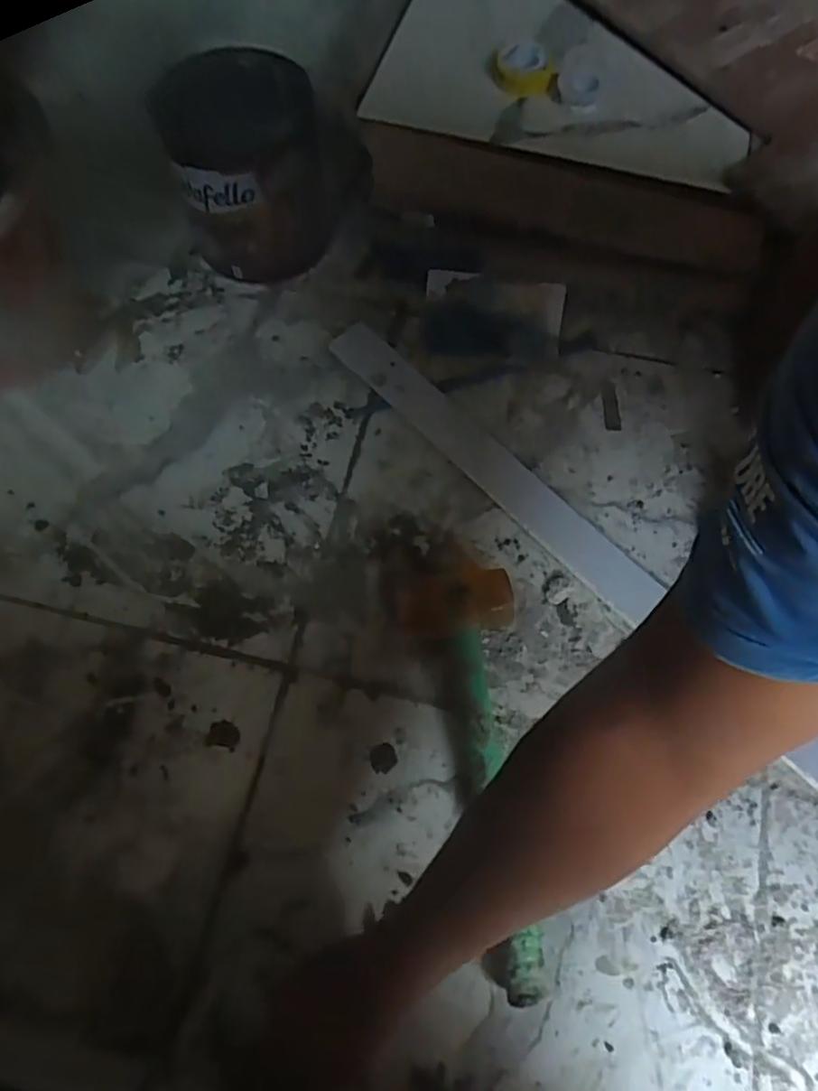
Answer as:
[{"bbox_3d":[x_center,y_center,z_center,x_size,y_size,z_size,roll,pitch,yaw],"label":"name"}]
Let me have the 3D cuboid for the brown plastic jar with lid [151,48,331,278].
[{"bbox_3d":[-0.170,-0.397,0.681,0.145,0.141,0.174,-20,69,-7],"label":"brown plastic jar with lid"}]

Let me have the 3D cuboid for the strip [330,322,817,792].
[{"bbox_3d":[0.142,-0.014,0.591,0.046,0.010,0.613,-41,73,-14],"label":"strip"}]

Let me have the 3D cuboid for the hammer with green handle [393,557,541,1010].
[{"bbox_3d":[0.040,0.161,0.504,0.097,0.049,0.320,-2,68,0],"label":"hammer with green handle"}]

